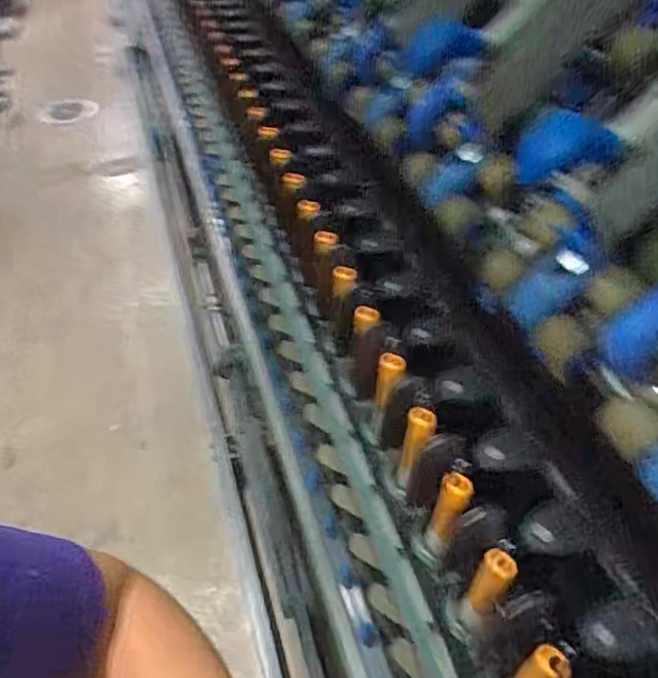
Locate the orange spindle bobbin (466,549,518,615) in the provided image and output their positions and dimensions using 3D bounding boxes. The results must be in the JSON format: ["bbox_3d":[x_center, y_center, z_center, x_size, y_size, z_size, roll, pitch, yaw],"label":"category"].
[{"bbox_3d":[0.127,0.195,0.463,0.024,0.097,0.019,28,54,24],"label":"orange spindle bobbin"}]

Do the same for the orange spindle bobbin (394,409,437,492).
[{"bbox_3d":[0.082,0.114,0.560,0.026,0.121,0.026,12,49,11],"label":"orange spindle bobbin"}]

